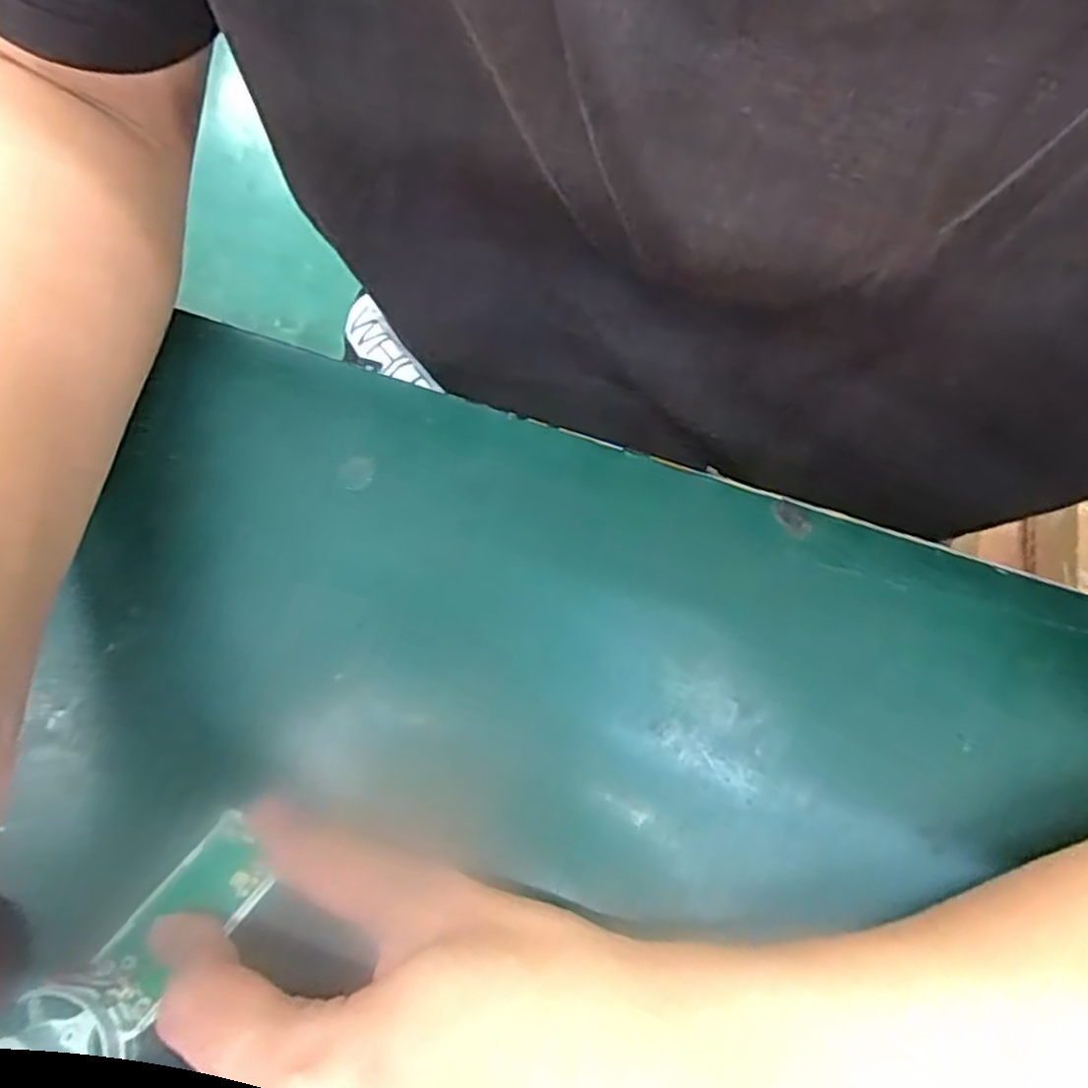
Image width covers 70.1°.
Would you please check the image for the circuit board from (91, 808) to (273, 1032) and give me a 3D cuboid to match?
[{"bbox_3d":[-0.101,0.105,0.218,0.024,0.004,0.054,34,68,12],"label":"circuit board"}]

